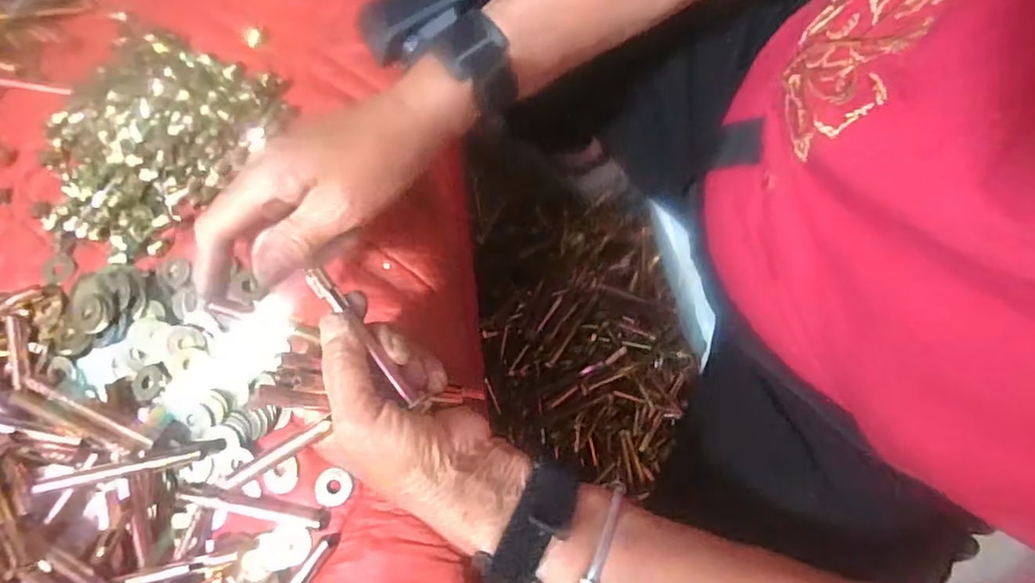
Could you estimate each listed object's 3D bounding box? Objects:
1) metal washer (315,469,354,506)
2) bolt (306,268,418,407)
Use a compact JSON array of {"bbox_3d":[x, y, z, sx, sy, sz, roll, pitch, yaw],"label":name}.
[{"bbox_3d":[-0.111,0.118,0.367,0.022,0.004,0.021,-1,76,4],"label":"metal washer"},{"bbox_3d":[-0.081,0.021,0.311,0.010,0.009,0.083,-37,85,-9],"label":"bolt"}]

